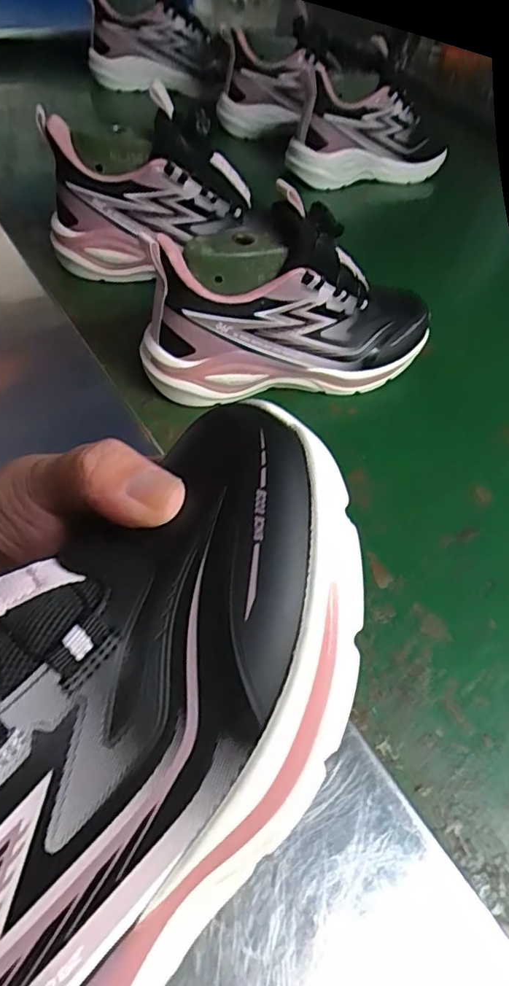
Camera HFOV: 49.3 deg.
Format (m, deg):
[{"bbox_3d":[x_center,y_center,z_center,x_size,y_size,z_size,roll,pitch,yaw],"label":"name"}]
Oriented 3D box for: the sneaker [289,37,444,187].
[{"bbox_3d":[0.136,-0.443,0.651,0.192,0.128,0.069,-17,58,-22],"label":"sneaker"}]

